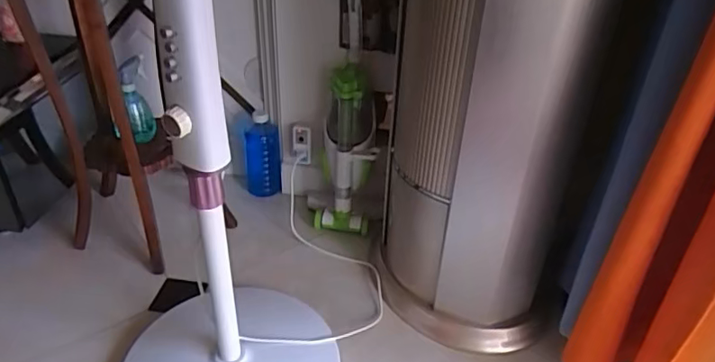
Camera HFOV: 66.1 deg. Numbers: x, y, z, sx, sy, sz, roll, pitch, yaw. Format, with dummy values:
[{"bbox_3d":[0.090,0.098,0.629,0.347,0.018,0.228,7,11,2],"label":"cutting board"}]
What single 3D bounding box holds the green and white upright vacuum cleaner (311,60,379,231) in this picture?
[{"bbox_3d":[-0.030,-0.073,1.296,0.130,0.401,0.174,0,36,-4],"label":"green and white upright vacuum cleaner"}]

